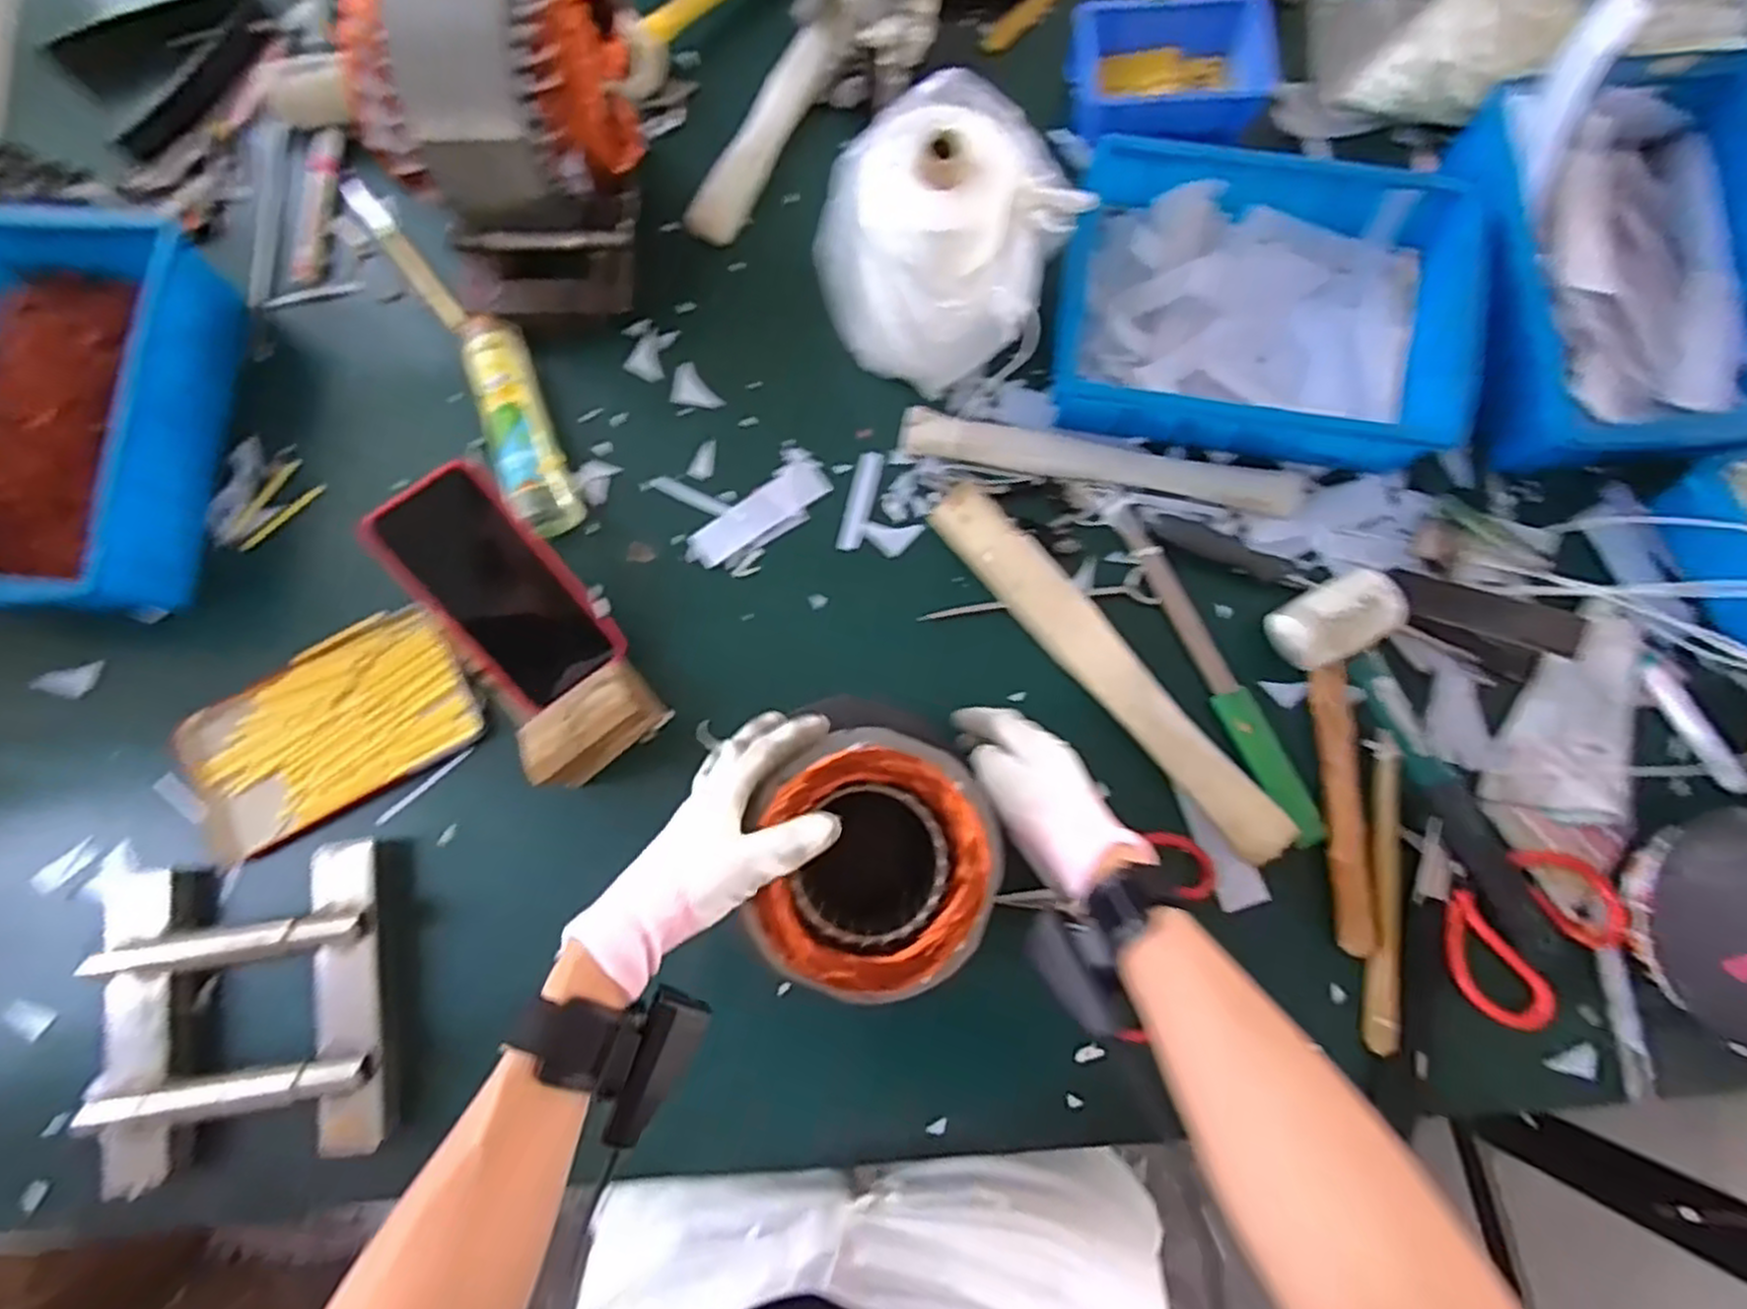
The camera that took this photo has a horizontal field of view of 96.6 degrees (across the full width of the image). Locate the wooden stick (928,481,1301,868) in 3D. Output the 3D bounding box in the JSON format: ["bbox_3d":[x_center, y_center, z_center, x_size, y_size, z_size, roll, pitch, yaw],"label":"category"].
[{"bbox_3d":[0.167,0.010,0.560,0.039,0.025,0.334,-41,82,-7],"label":"wooden stick"}]

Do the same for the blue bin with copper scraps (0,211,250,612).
[{"bbox_3d":[-0.612,-0.175,0.586,0.193,0.095,0.289,5,80,1],"label":"blue bin with copper scraps"}]

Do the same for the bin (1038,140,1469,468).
[{"bbox_3d":[0.282,-0.258,0.582,0.287,0.082,0.202,6,80,1],"label":"bin"}]

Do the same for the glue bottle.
[{"bbox_3d":[-0.273,-0.177,0.599,0.048,0.034,0.192,-21,80,-4],"label":"glue bottle"}]

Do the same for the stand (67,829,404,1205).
[{"bbox_3d":[-0.414,0.235,0.516,0.183,0.044,0.193,-7,80,-1],"label":"stand"}]

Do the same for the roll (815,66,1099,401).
[{"bbox_3d":[0.043,-0.284,0.536,0.161,0.159,0.142,27,81,5],"label":"roll"}]

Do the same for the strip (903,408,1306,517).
[{"bbox_3d":[0.174,-0.148,0.593,0.300,0.023,0.033,10,80,2],"label":"strip"}]

